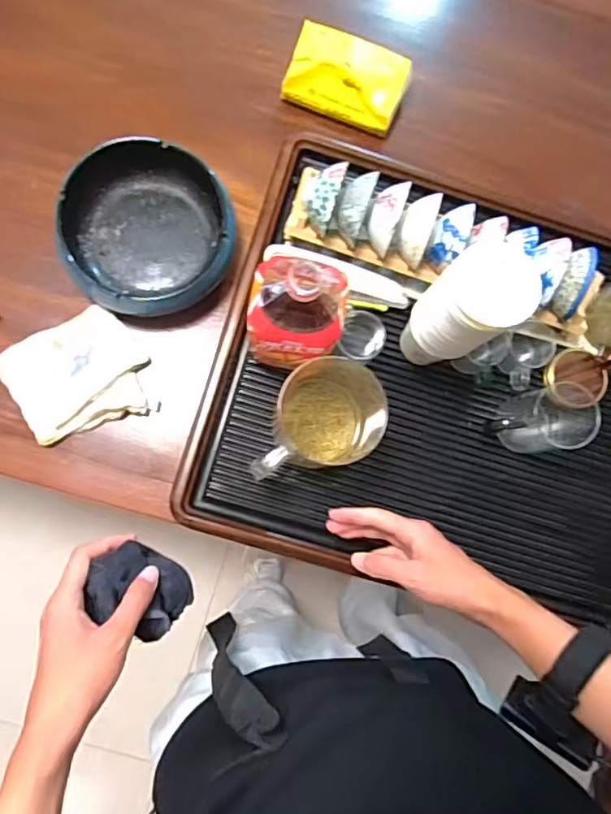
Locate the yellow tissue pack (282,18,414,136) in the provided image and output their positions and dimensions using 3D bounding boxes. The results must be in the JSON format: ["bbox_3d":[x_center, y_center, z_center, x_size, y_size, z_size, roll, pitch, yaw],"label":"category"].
[{"bbox_3d":[0.054,-0.422,0.740,0.146,0.062,0.087,21,81,-3],"label":"yellow tissue pack"}]

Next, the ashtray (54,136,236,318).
[{"bbox_3d":[-0.183,-0.211,0.678,0.194,0.062,0.205,1,82,-6],"label":"ashtray"}]

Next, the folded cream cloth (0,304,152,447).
[{"bbox_3d":[-0.265,-0.035,0.675,0.149,0.019,0.132,-30,87,-9],"label":"folded cream cloth"}]

